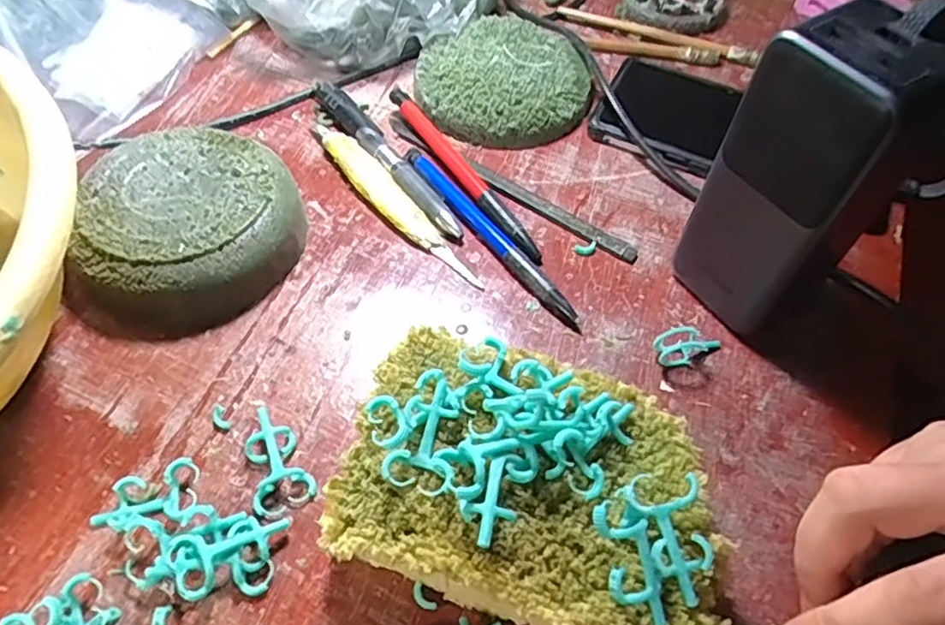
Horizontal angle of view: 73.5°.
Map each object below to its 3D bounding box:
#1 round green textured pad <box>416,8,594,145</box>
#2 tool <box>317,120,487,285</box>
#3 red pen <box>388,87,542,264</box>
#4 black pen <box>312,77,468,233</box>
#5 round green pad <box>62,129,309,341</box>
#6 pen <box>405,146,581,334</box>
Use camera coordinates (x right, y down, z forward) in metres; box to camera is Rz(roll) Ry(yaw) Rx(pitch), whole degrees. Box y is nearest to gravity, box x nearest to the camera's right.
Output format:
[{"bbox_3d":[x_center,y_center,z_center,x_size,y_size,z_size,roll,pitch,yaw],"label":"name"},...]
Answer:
[{"bbox_3d":[0.017,-0.144,0.390,0.100,0.023,0.101,1,55,-2],"label":"round green textured pad"},{"bbox_3d":[-0.044,-0.060,0.337,0.018,0.010,0.135,-32,62,-23],"label":"tool"},{"bbox_3d":[-0.006,-0.080,0.350,0.012,0.013,0.144,-27,60,-20],"label":"red pen"},{"bbox_3d":[-0.050,-0.090,0.354,0.014,0.010,0.140,-31,62,-22],"label":"black pen"},{"bbox_3d":[-0.136,-0.039,0.304,0.096,0.036,0.099,1,55,-2],"label":"round green pad"},{"bbox_3d":[0.007,-0.042,0.328,0.011,0.008,0.141,-30,61,-22],"label":"pen"}]

